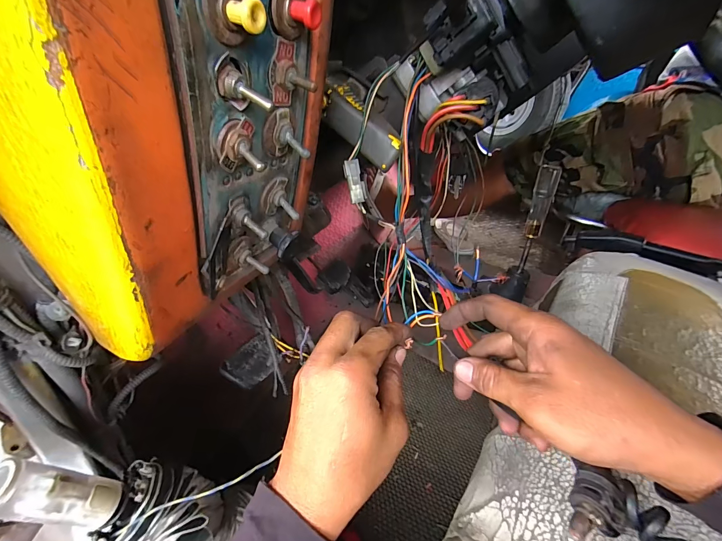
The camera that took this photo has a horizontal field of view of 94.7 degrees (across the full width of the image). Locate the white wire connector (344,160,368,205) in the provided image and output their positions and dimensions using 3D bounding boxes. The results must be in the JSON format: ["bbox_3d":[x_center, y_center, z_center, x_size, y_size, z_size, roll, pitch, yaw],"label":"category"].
[{"bbox_3d":[-0.004,-0.074,0.276,0.013,0.035,0.008,-23,17,-32],"label":"white wire connector"}]

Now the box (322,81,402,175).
[{"bbox_3d":[0.000,-0.121,0.277,0.082,0.029,0.021,46,47,7],"label":"box"}]

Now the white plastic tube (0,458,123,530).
[{"bbox_3d":[-0.211,0.157,0.232,0.024,0.085,0.029,-33,41,-1],"label":"white plastic tube"}]

